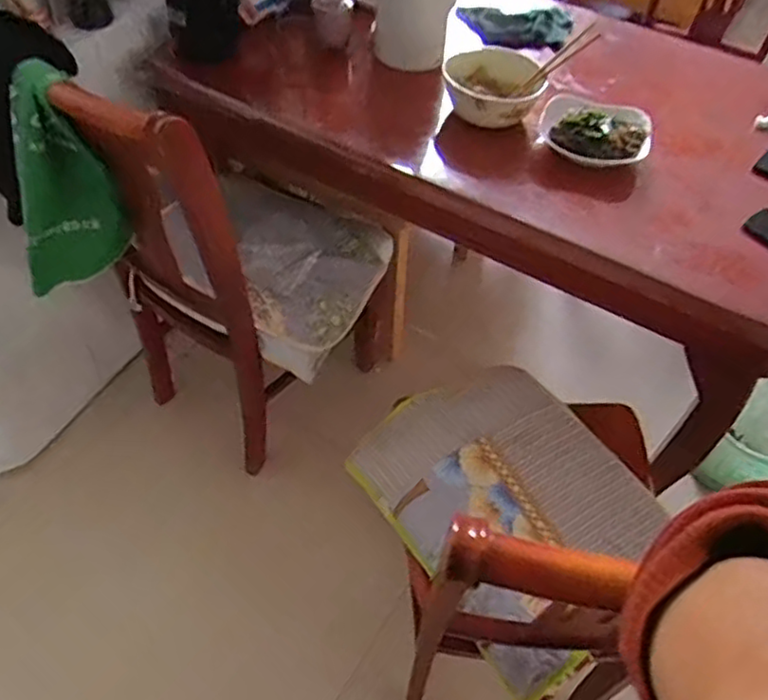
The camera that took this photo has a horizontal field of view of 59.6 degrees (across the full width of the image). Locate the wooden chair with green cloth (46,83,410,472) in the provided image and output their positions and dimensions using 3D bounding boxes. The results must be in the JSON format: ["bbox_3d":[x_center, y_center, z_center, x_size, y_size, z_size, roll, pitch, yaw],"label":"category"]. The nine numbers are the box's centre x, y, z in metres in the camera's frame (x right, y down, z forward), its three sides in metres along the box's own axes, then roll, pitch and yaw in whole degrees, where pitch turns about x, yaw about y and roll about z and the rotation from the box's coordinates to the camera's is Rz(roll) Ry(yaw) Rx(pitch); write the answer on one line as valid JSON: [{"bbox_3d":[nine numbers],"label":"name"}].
[{"bbox_3d":[-0.246,-0.186,1.311,0.435,0.774,0.497,33,57,20],"label":"wooden chair with green cloth"}]

